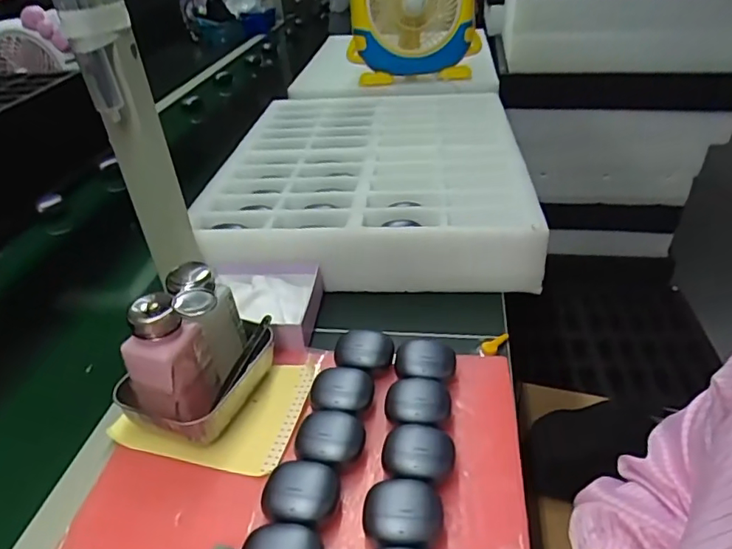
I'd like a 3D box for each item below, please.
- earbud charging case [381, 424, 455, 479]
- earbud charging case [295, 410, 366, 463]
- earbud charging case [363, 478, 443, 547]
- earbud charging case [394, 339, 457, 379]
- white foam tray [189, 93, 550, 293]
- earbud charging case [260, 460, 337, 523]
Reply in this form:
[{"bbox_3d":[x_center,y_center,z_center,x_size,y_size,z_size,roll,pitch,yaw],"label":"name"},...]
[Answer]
[{"bbox_3d":[0.042,0.145,0.438,0.055,0.035,0.047,3,35,11],"label":"earbud charging case"},{"bbox_3d":[-0.029,0.137,0.458,0.056,0.029,0.054,-5,34,0],"label":"earbud charging case"},{"bbox_3d":[0.026,0.177,0.396,0.054,0.031,0.051,4,35,12],"label":"earbud charging case"},{"bbox_3d":[0.056,0.088,0.535,0.059,0.038,0.049,6,36,15],"label":"earbud charging case"},{"bbox_3d":[0.013,-0.151,0.839,0.418,0.115,0.497,-1,34,6],"label":"white foam tray"},{"bbox_3d":[-0.049,0.169,0.413,0.054,0.028,0.049,3,35,11],"label":"earbud charging case"}]

